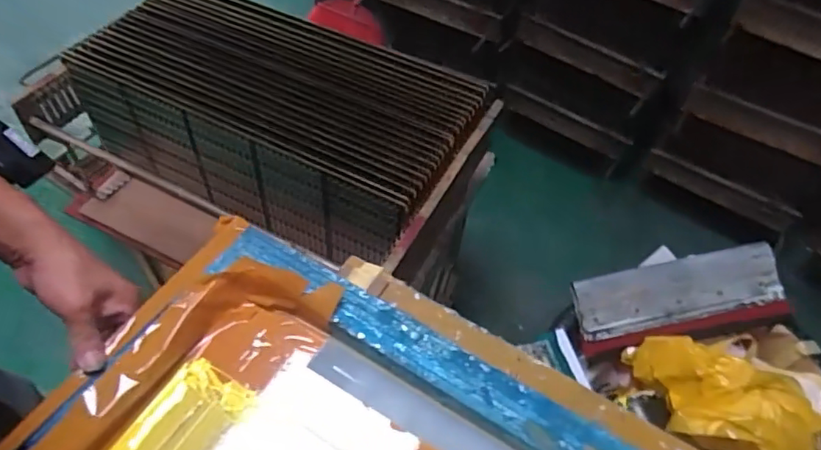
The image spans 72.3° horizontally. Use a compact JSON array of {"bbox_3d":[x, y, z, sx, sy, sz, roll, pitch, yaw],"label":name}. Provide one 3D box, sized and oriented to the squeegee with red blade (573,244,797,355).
[{"bbox_3d":[0.432,0.120,0.912,0.334,0.032,0.128,-10,78,-2],"label":"squeegee with red blade"}]

